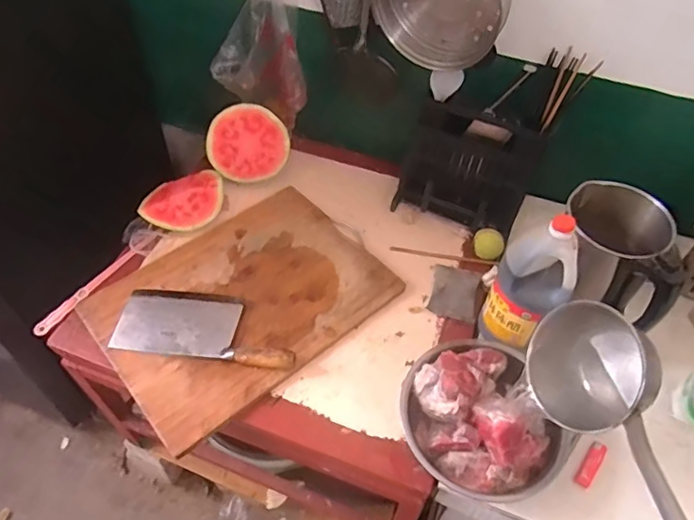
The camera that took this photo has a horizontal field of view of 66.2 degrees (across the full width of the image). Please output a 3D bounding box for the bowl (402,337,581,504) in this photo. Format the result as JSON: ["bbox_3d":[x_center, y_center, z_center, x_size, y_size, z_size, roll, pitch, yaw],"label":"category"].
[{"bbox_3d":[0.195,0.230,0.798,0.200,0.123,0.228,-18,54,-17],"label":"bowl"}]

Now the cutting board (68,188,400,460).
[{"bbox_3d":[-0.189,0.067,0.997,0.495,0.017,0.368,-33,59,-26],"label":"cutting board"}]

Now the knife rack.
[{"bbox_3d":[0.237,-0.174,1.074,0.251,0.228,0.122,21,53,14],"label":"knife rack"}]

